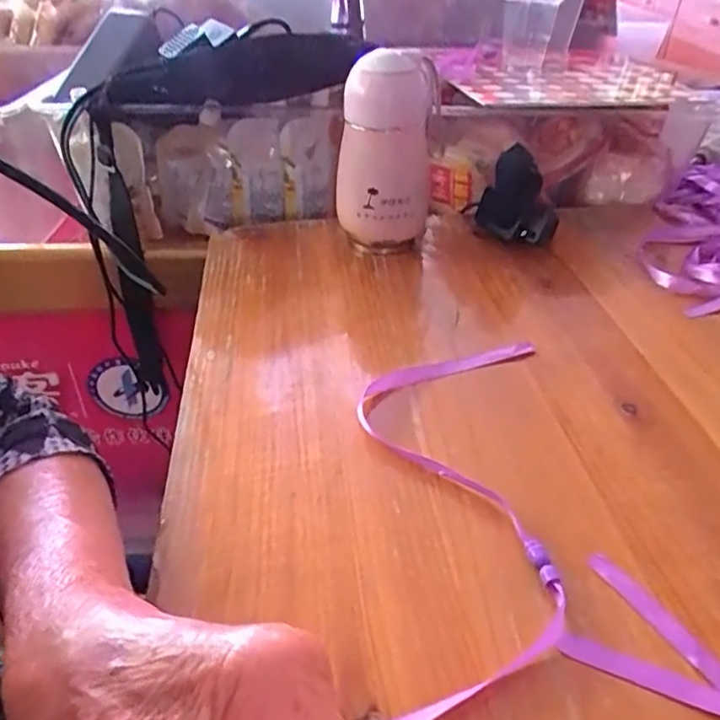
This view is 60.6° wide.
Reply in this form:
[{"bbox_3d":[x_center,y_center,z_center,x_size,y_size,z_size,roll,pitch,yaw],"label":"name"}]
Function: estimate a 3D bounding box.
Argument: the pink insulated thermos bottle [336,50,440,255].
[{"bbox_3d":[0.020,-0.160,0.500,0.076,0.152,0.061,2,36,1],"label":"pink insulated thermos bottle"}]

